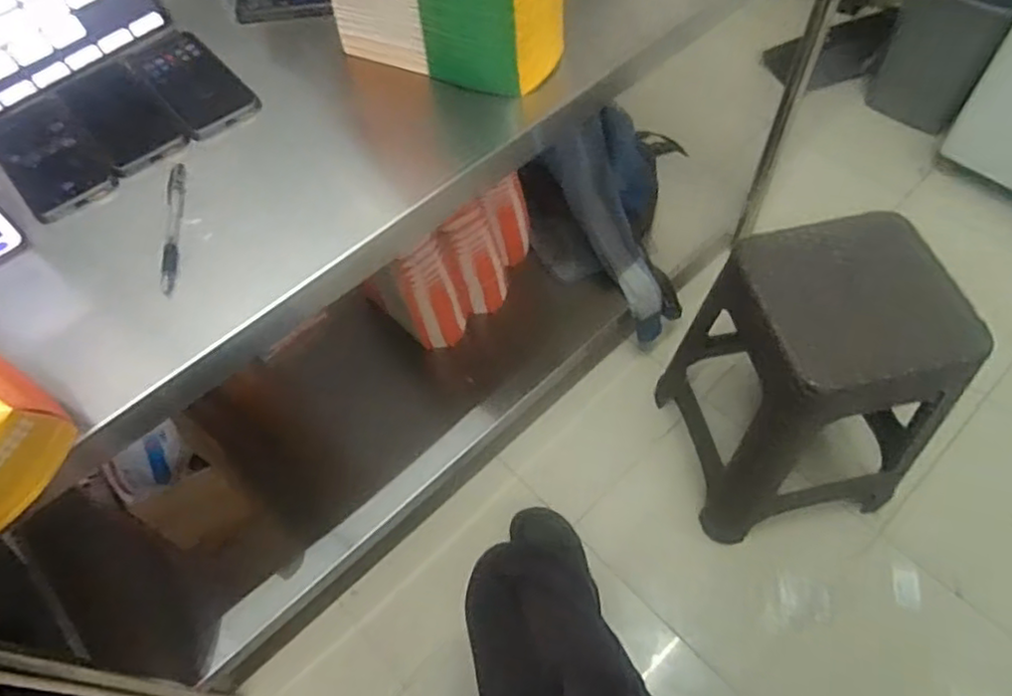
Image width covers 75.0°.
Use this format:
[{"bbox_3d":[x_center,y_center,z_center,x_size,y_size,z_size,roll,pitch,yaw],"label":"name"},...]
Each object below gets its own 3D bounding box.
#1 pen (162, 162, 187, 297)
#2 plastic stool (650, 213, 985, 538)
[{"bbox_3d":[-0.307,-0.117,0.606,0.014,0.012,0.152,-13,58,-4],"label":"pen"},{"bbox_3d":[0.505,0.056,1.111,0.357,0.518,0.357,-2,58,3],"label":"plastic stool"}]

